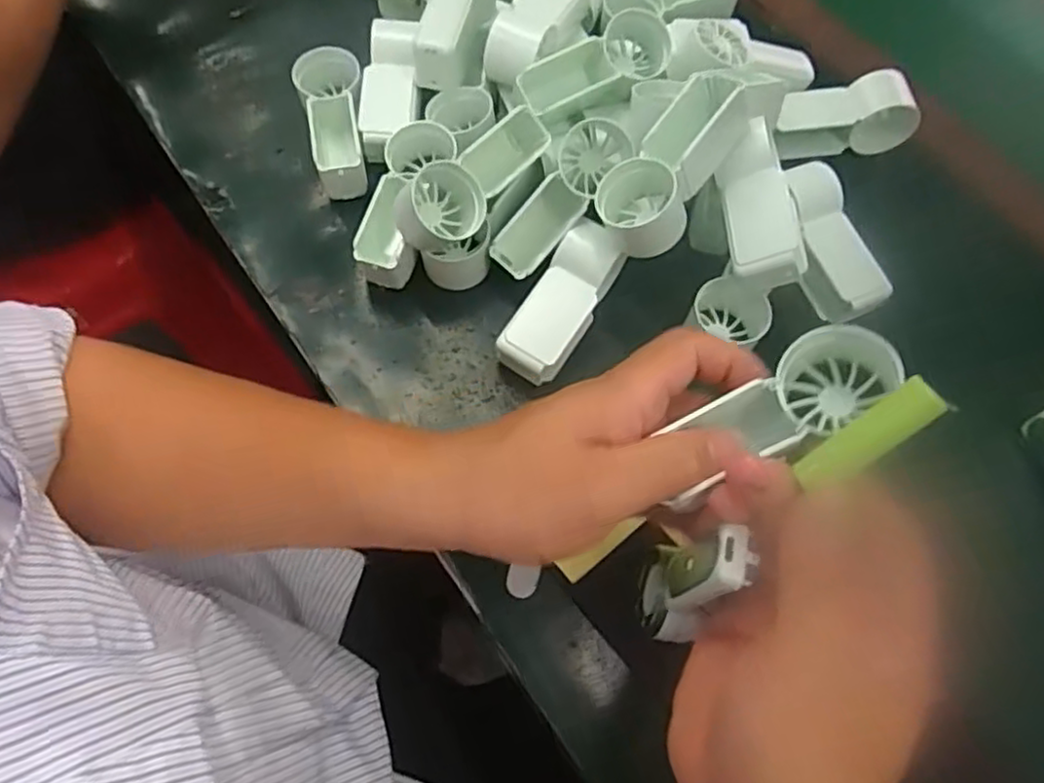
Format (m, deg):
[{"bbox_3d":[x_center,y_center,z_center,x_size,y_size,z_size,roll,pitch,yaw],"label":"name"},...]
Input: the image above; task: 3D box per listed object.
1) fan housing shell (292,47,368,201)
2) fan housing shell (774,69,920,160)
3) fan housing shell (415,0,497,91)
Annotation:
[{"bbox_3d":[-0.113,-0.164,0.419,0.038,0.035,0.097,-11,81,-8],"label":"fan housing shell"},{"bbox_3d":[0.201,-0.172,0.436,0.095,0.037,0.032,-10,66,-8],"label":"fan housing shell"},{"bbox_3d":[-0.039,-0.225,0.426,0.039,0.038,0.091,7,65,0],"label":"fan housing shell"}]

